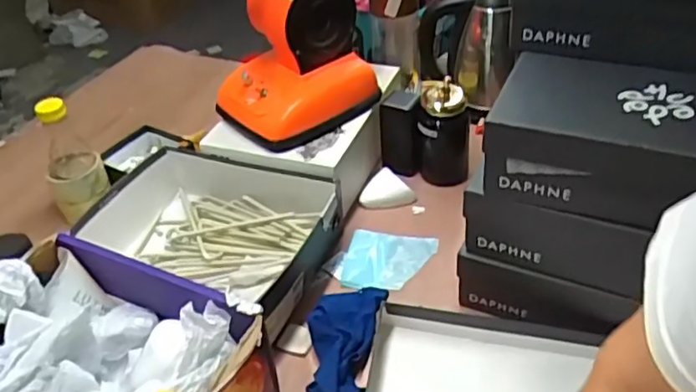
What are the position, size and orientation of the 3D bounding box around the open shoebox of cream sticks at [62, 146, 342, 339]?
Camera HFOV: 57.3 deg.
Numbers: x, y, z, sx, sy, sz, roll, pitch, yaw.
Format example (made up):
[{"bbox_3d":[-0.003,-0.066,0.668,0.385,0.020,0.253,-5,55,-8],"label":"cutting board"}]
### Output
[{"bbox_3d":[-0.187,0.039,0.916,0.338,0.091,0.206,17,44,25],"label":"open shoebox of cream sticks"}]

